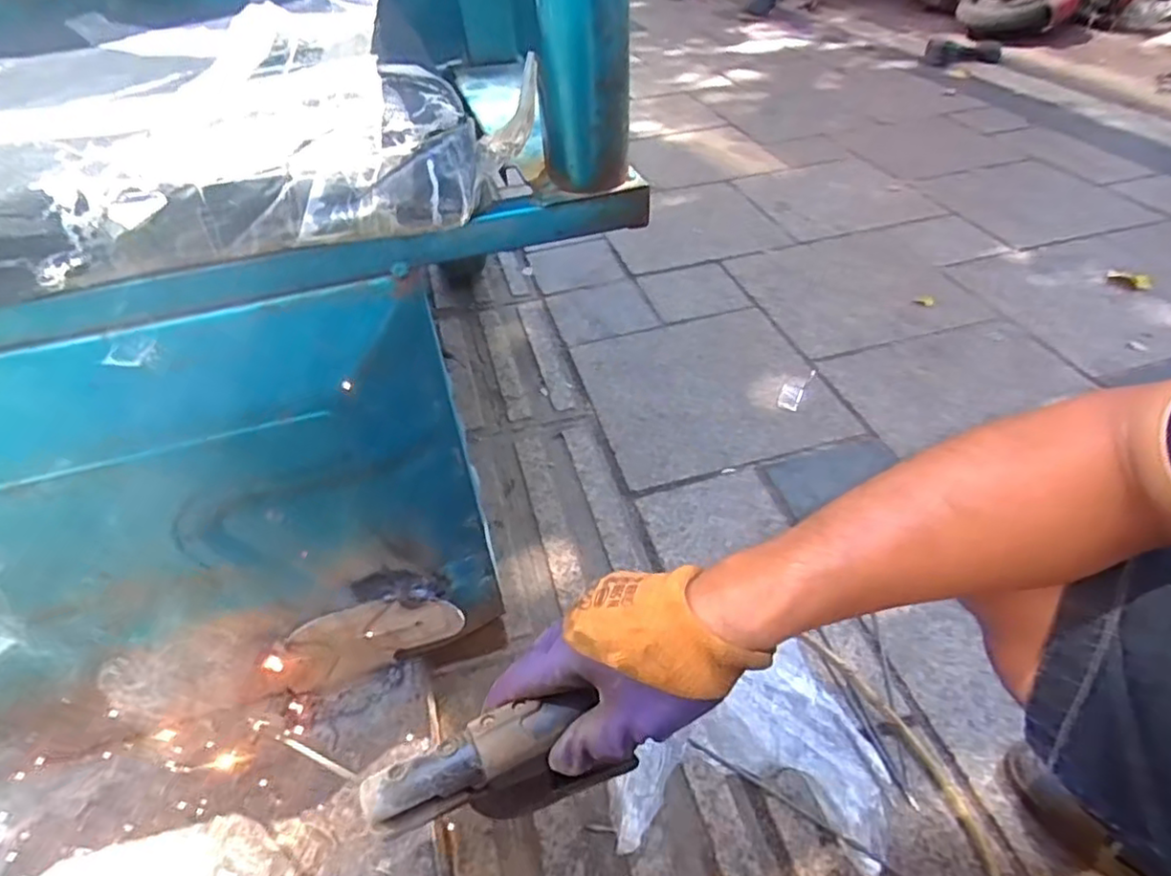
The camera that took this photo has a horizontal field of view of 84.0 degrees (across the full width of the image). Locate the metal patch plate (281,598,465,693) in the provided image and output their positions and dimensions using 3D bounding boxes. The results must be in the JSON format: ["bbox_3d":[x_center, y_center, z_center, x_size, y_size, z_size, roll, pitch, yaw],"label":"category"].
[{"bbox_3d":[-0.155,0.147,0.473,0.127,0.075,0.007,-13,44,-10],"label":"metal patch plate"}]

